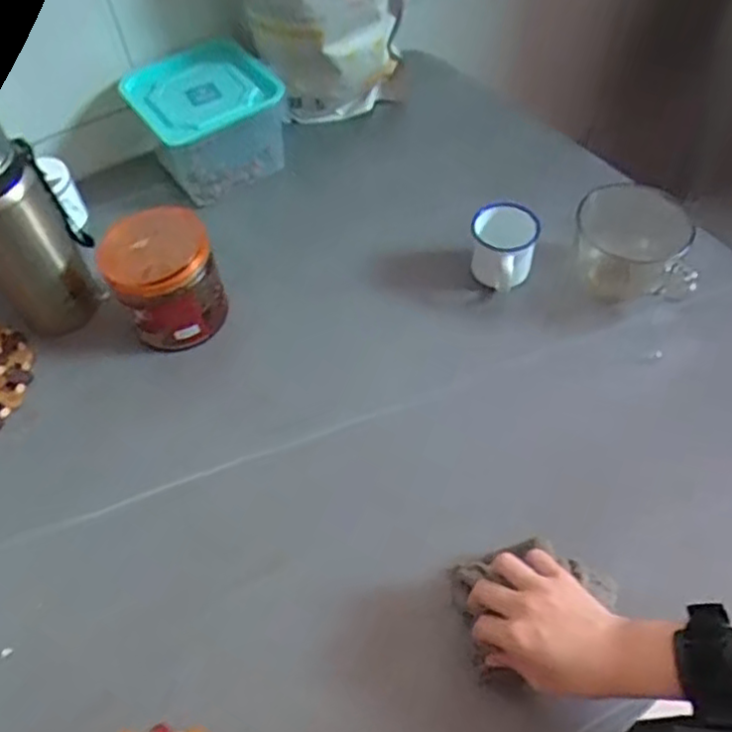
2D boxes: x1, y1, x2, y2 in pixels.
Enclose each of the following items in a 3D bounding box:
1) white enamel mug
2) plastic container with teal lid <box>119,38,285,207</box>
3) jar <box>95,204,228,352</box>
[{"bbox_3d":[0.132,-0.115,0.663,0.061,0.071,0.063,10,56,11],"label":"white enamel mug"},{"bbox_3d":[-0.171,-0.275,0.768,0.147,0.104,0.124,-33,59,-19],"label":"plastic container with teal lid"},{"bbox_3d":[-0.187,-0.081,0.646,0.094,0.093,0.090,-2,54,2],"label":"jar"}]

